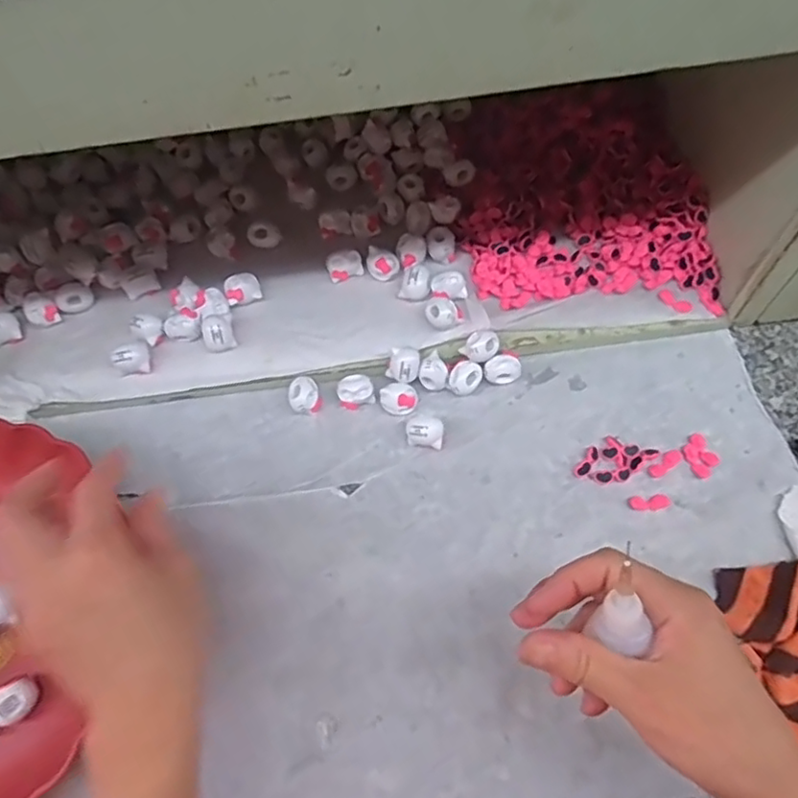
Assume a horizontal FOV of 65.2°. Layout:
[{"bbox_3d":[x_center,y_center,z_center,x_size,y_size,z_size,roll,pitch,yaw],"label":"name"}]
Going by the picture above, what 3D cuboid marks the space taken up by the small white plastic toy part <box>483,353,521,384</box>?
[{"bbox_3d":[0.073,-0.020,0.441,0.024,0.015,0.019,-24,64,-9],"label":"small white plastic toy part"}]

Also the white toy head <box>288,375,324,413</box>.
[{"bbox_3d":[-0.067,-0.003,0.442,0.022,0.020,0.024,-1,63,3],"label":"white toy head"}]

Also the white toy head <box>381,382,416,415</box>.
[{"bbox_3d":[0.000,0.000,0.438,0.025,0.020,0.018,0,63,3],"label":"white toy head"}]

